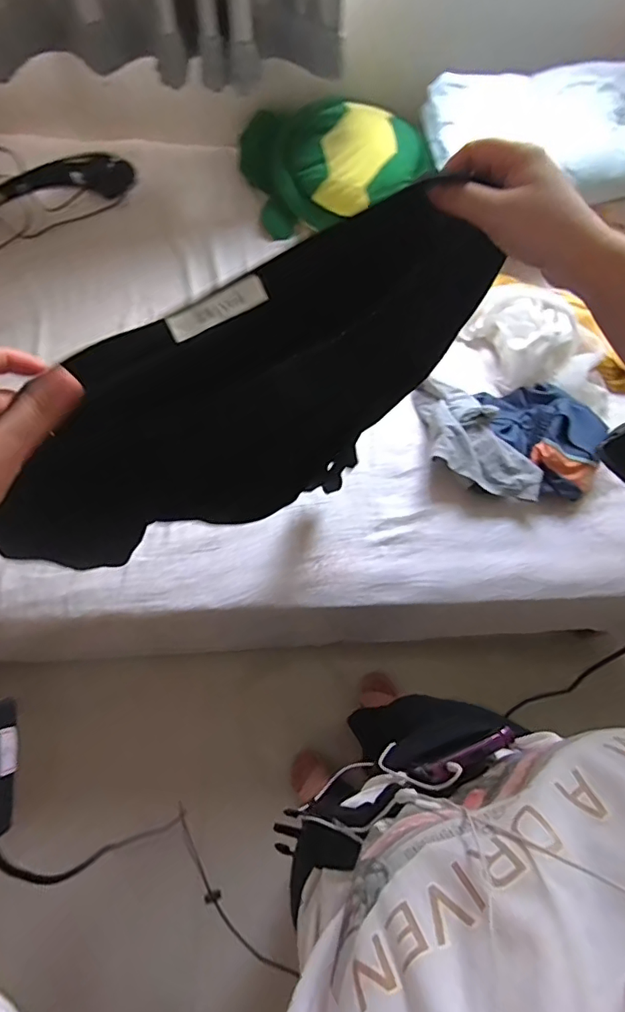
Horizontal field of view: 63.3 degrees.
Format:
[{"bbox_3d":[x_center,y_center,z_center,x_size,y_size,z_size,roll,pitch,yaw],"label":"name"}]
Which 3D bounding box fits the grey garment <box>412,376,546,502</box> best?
[{"bbox_3d":[0.296,-0.124,0.987,0.140,0.077,0.307,-28,71,-14],"label":"grey garment"}]

